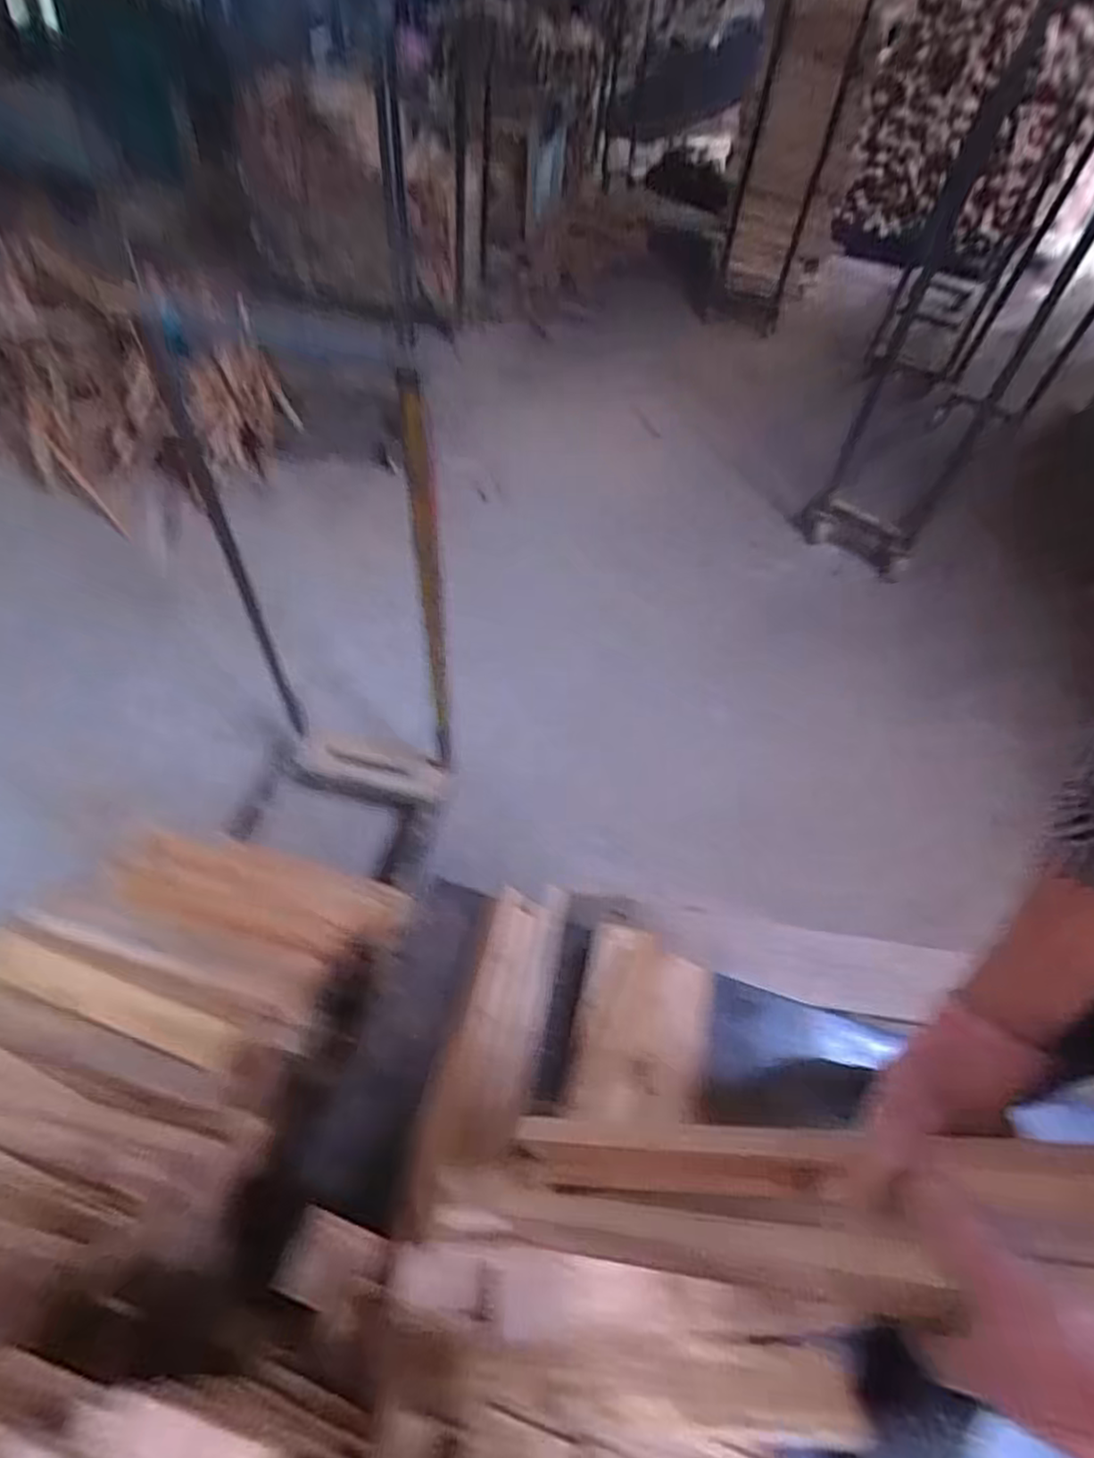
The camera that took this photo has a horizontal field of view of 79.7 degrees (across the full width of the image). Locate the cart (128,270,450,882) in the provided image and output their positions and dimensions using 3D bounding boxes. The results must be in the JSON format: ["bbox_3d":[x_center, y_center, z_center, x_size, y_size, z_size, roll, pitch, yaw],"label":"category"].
[{"bbox_3d":[-0.559,-0.104,1.525,0.592,1.166,0.440,15,52,7],"label":"cart"}]

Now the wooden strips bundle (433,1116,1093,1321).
[{"bbox_3d":[0.160,0.317,0.434,0.562,0.072,0.094,-21,42,32],"label":"wooden strips bundle"}]

